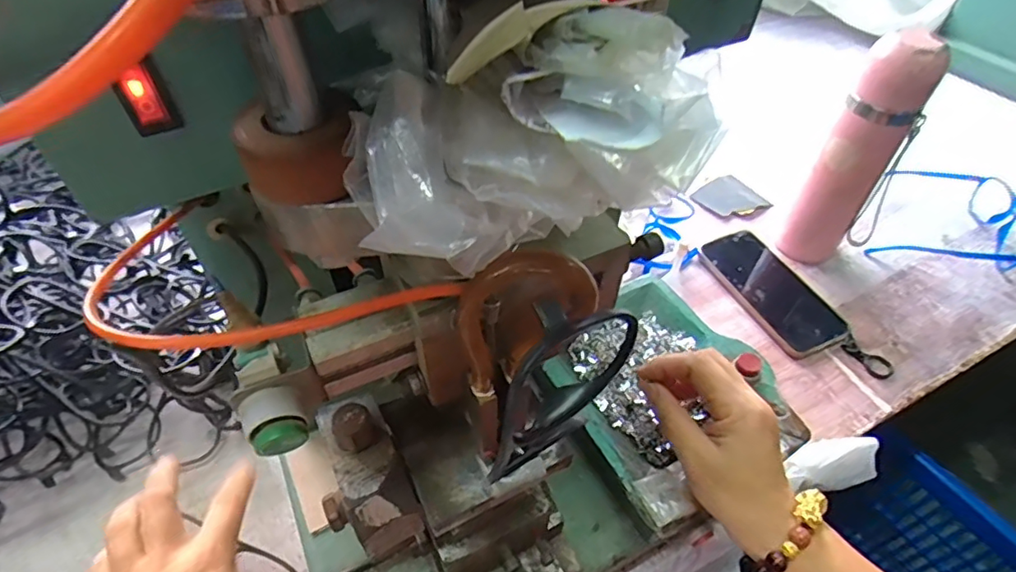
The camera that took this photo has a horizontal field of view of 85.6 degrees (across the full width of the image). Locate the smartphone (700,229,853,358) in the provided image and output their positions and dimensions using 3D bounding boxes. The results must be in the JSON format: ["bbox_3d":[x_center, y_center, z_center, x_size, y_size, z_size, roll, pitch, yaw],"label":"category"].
[{"bbox_3d":[0.285,0.001,0.591,0.088,0.015,0.161,-17,51,-15],"label":"smartphone"}]

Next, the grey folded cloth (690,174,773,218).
[{"bbox_3d":[0.282,-0.112,0.695,0.077,0.012,0.069,-22,52,-19],"label":"grey folded cloth"}]

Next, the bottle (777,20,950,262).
[{"bbox_3d":[0.348,-0.125,0.557,0.062,0.249,0.064,29,54,23],"label":"bottle"}]

